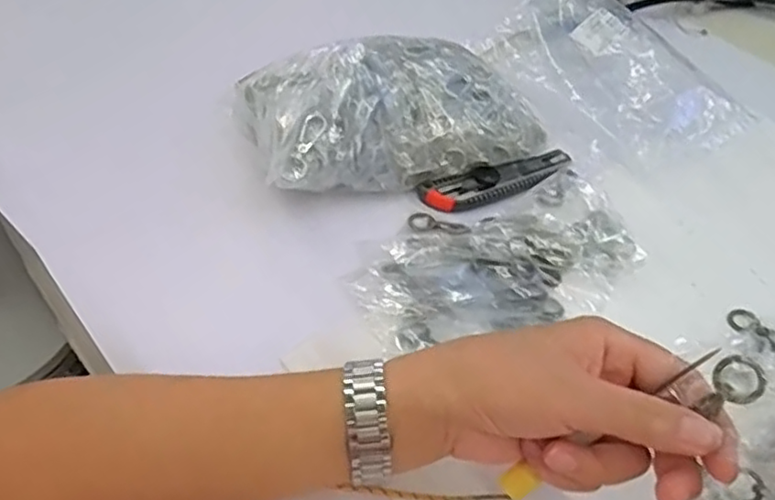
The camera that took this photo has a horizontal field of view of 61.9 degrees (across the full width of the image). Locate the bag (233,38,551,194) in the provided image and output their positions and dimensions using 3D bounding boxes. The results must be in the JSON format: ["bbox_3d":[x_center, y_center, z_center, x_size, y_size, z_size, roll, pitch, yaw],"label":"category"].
[{"bbox_3d":[0.003,-0.111,0.545,0.235,0.078,0.115,-13,52,-18],"label":"bag"}]

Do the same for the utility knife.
[{"bbox_3d":[0.100,-0.062,0.559,0.147,0.013,0.036,-15,52,-20],"label":"utility knife"}]

